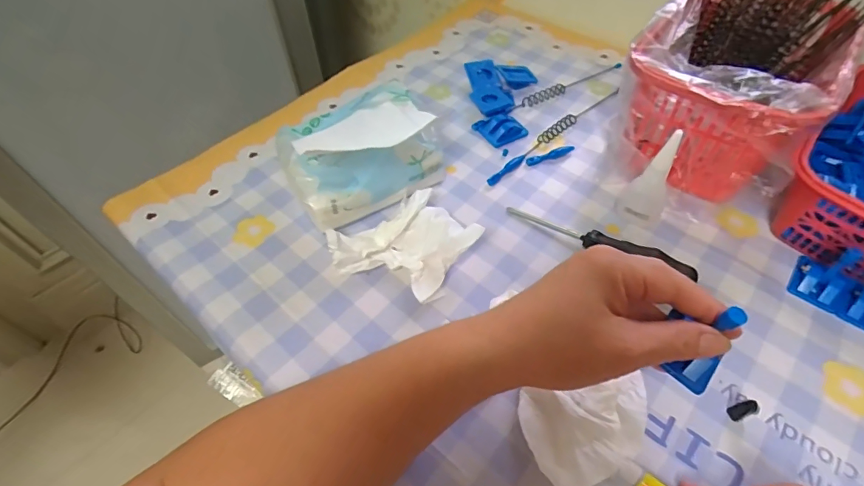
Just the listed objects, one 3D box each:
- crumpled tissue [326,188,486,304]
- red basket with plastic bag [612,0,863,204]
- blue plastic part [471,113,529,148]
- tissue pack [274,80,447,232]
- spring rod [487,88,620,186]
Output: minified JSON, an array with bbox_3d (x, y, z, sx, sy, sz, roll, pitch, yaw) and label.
[{"bbox_3d":[-0.024,0.002,0.364,0.106,0.036,0.096,-30,58,-19],"label":"crumpled tissue"},{"bbox_3d":[0.281,-0.150,0.419,0.153,0.117,0.236,32,60,23],"label":"red basket with plastic bag"},{"bbox_3d":[0.074,-0.126,0.476,0.045,0.012,0.042,-30,58,-19],"label":"blue plastic part"},{"bbox_3d":[-0.062,-0.080,0.398,0.140,0.085,0.080,-28,57,-18],"label":"tissue pack"},{"bbox_3d":[0.138,-0.124,0.479,0.226,0.007,0.013,-37,60,-23],"label":"spring rod"}]

